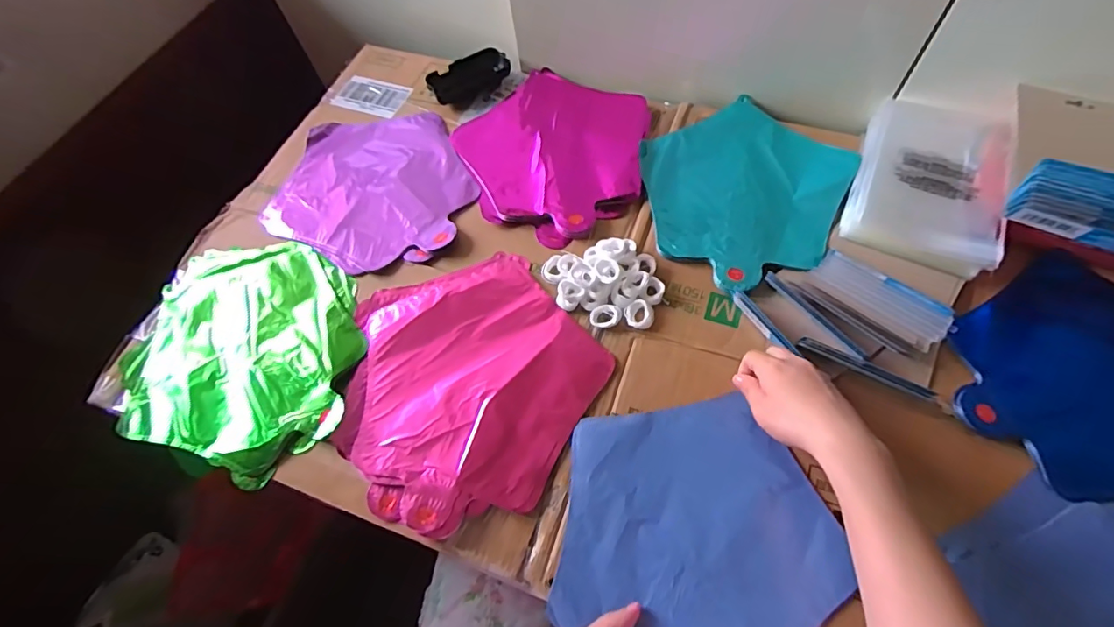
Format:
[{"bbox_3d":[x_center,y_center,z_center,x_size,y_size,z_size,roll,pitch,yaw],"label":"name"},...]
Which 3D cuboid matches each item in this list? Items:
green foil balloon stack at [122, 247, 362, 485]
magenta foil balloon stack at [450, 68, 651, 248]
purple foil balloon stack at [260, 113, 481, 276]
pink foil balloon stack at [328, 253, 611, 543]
[{"bbox_3d":[-0.311,0.036,0.522,0.252,0.024,0.227,13,64,10],"label":"green foil balloon stack"},{"bbox_3d":[0.001,-0.199,0.619,0.233,0.018,0.233,-38,66,-15],"label":"magenta foil balloon stack"},{"bbox_3d":[-0.208,-0.154,0.609,0.229,0.013,0.227,14,64,11],"label":"purple foil balloon stack"},{"bbox_3d":[-0.092,0.060,0.490,0.238,0.011,0.248,-38,66,-15],"label":"pink foil balloon stack"}]

